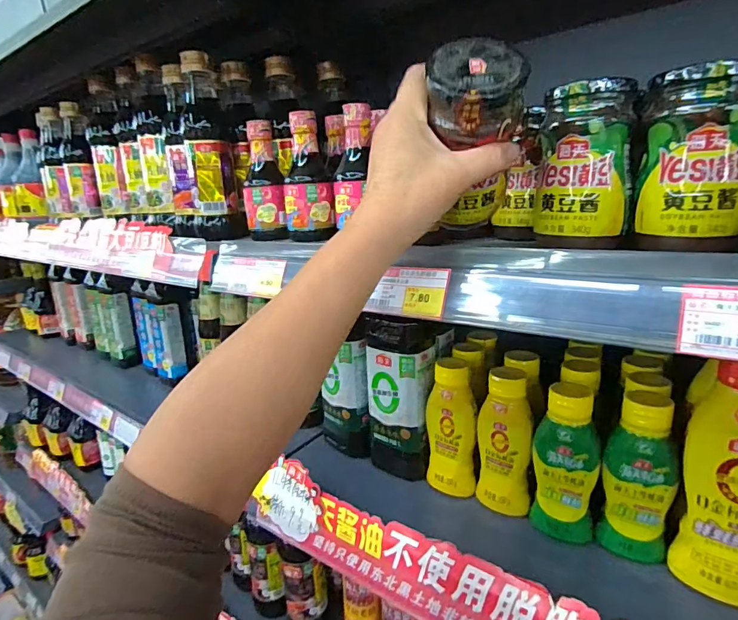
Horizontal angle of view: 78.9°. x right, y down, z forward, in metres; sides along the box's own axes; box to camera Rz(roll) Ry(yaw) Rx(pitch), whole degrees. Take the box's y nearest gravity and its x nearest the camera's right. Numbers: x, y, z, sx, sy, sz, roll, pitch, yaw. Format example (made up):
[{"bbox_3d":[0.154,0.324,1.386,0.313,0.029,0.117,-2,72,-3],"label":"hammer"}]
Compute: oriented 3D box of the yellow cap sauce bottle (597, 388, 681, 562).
[{"bbox_3d":[0.251,0.155,0.418,0.057,0.153,0.045,8,22,35],"label":"yellow cap sauce bottle"}]

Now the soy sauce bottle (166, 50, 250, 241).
[{"bbox_3d":[-0.232,-0.215,0.612,0.093,0.219,0.102,-12,19,-22],"label":"soy sauce bottle"}]

